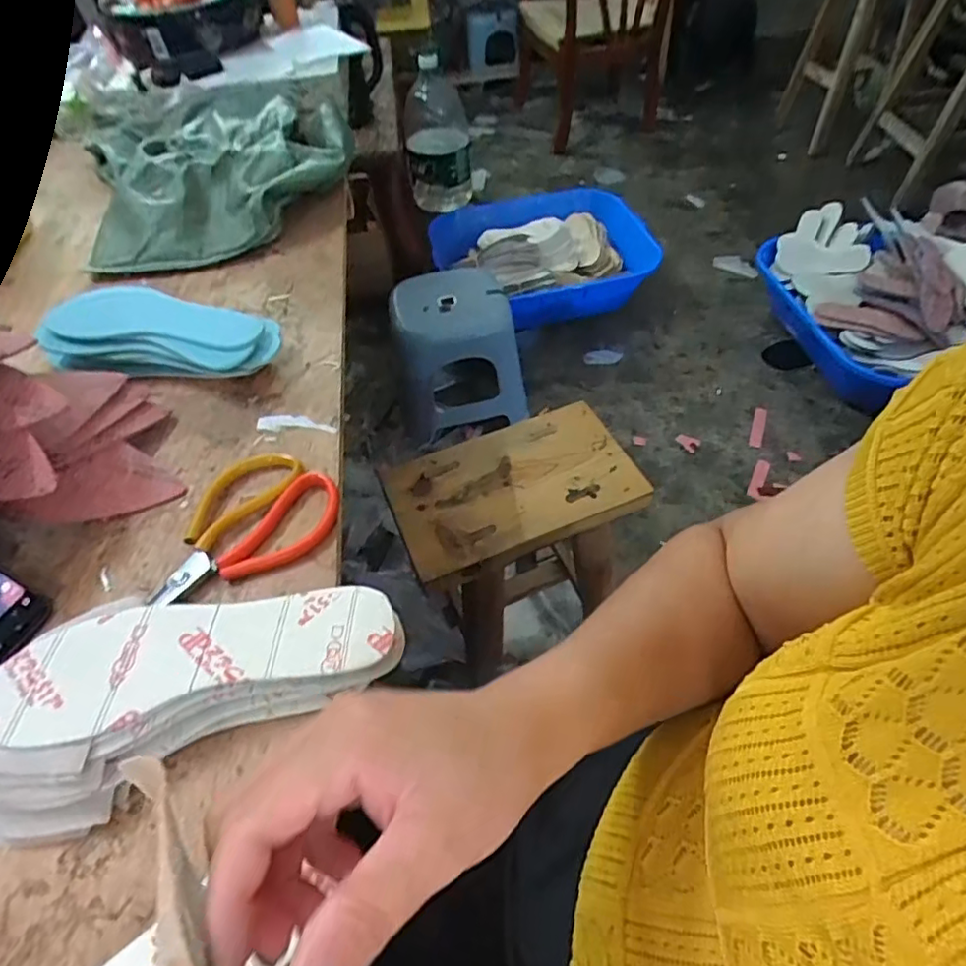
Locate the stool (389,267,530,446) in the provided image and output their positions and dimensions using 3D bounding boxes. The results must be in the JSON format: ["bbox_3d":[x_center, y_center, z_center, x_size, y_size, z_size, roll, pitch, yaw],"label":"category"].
[{"bbox_3d":[-0.061,-0.296,1.424,0.299,0.357,0.295,-8,50,-2],"label":"stool"}]

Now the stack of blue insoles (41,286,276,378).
[{"bbox_3d":[-0.306,-0.135,0.567,0.231,0.046,0.097,11,52,13],"label":"stack of blue insoles"}]

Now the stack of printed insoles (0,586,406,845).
[{"bbox_3d":[-0.179,0.115,0.355,0.253,0.044,0.108,-21,52,-13],"label":"stack of printed insoles"}]

